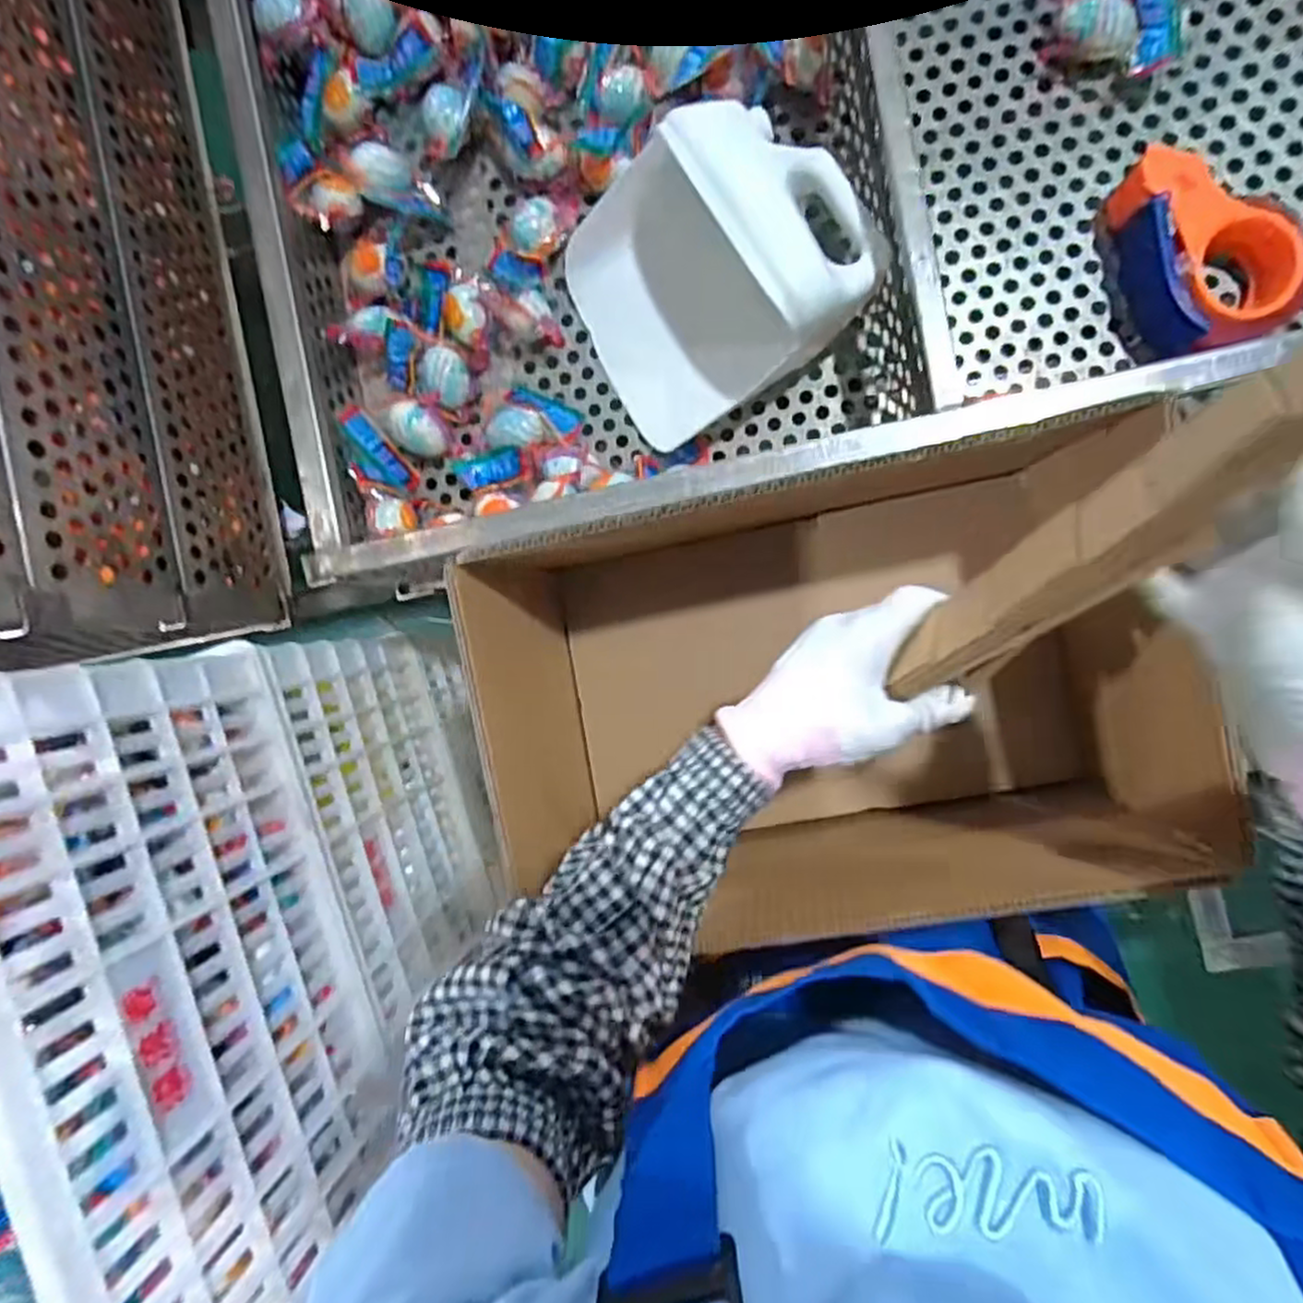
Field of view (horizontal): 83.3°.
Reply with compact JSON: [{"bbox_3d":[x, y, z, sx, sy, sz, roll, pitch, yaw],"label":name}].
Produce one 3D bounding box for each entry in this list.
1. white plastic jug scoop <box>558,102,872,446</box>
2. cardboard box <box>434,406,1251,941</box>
[{"bbox_3d":[0.046,-0.320,0.604,0.228,0.133,0.204,-28,89,10],"label":"white plastic jug scoop"},{"bbox_3d":[0.120,0.034,0.555,0.418,0.255,0.285,-11,92,10],"label":"cardboard box"}]

